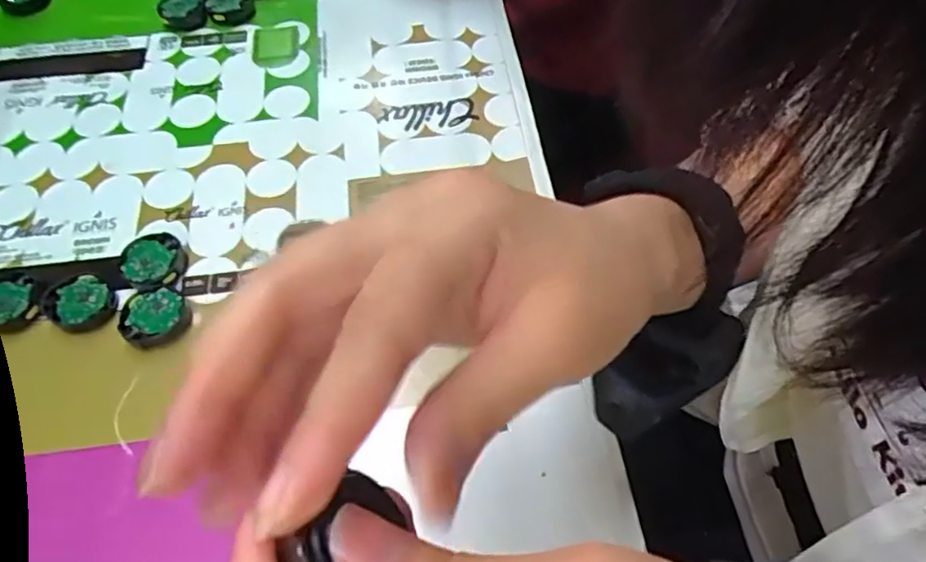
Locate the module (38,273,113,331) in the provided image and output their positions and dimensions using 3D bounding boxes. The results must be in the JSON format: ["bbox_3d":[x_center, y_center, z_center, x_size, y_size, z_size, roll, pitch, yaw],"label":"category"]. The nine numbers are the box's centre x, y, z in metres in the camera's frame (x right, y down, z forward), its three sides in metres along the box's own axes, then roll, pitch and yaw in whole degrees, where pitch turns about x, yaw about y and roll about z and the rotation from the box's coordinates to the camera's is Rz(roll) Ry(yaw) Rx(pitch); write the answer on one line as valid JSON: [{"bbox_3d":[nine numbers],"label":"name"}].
[{"bbox_3d":[-0.185,0.012,0.307,0.031,0.012,0.028,38,66,22],"label":"module"}]

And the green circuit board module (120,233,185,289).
[{"bbox_3d":[-0.156,-0.008,0.319,0.030,0.011,0.029,25,62,16],"label":"green circuit board module"}]

